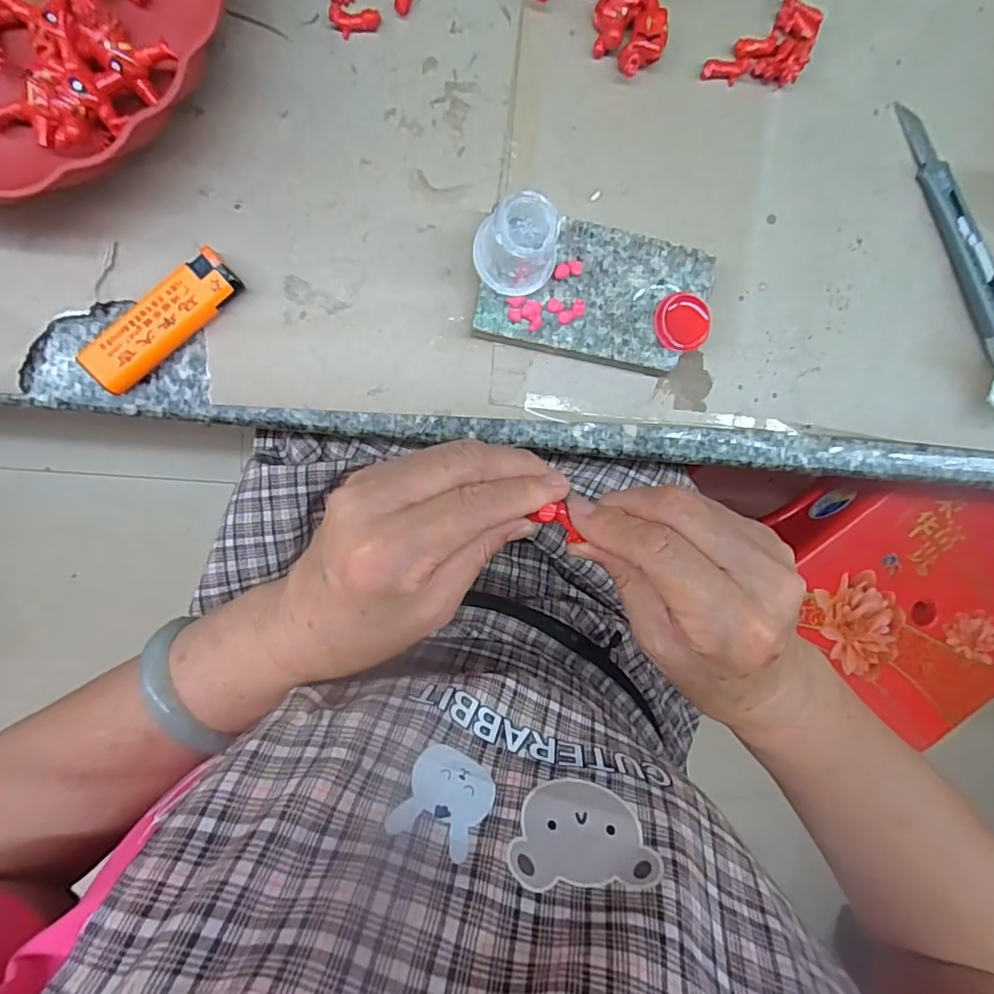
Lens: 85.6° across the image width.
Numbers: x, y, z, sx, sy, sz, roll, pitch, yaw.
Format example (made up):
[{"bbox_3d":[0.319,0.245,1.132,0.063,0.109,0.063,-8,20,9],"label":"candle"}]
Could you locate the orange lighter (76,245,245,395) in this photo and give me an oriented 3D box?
[{"bbox_3d":[-0.157,-0.082,0.253,0.080,0.013,0.022,-40,98,0],"label":"orange lighter"}]

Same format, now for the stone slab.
[{"bbox_3d":[0.047,-0.099,0.266,0.108,0.022,0.061,10,95,-6],"label":"stone slab"}]

